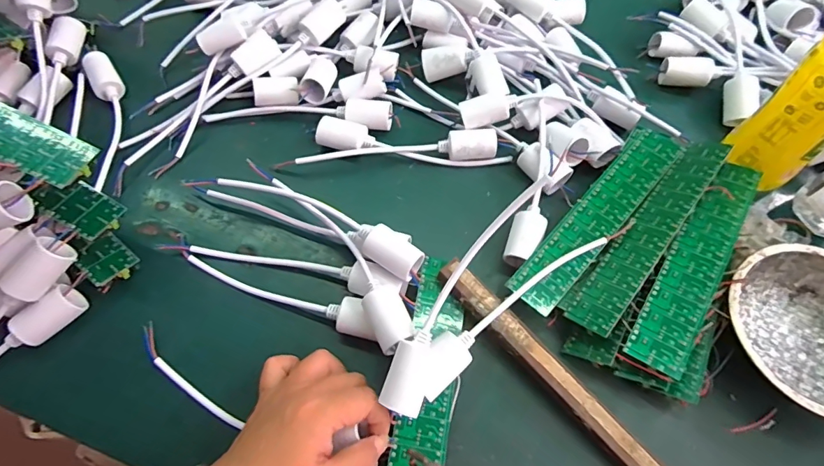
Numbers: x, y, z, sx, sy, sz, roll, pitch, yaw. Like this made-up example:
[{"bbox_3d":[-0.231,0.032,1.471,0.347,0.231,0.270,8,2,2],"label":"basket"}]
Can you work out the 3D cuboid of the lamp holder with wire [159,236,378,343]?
[{"bbox_3d":[-0.119,0.041,0.364,0.203,0.032,0.025,20,66,10],"label":"lamp holder with wire"}]

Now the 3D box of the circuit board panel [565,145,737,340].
[{"bbox_3d":[0.192,-0.003,0.360,0.035,0.004,0.198,27,70,43],"label":"circuit board panel"}]

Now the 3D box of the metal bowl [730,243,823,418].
[{"bbox_3d":[0.299,0.072,0.337,0.123,0.037,0.123,0,64,0],"label":"metal bowl"}]

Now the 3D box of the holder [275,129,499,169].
[{"bbox_3d":[-0.021,-0.077,0.431,0.204,0.024,0.026,-2,64,-1],"label":"holder"}]

